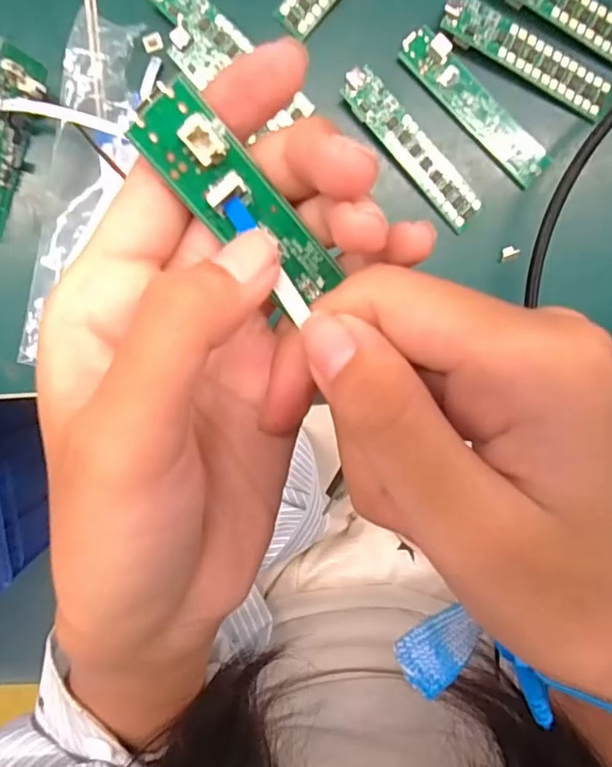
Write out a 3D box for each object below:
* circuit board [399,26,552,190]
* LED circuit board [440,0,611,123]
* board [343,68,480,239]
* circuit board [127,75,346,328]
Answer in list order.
[{"bbox_3d":[0.077,-0.125,0.243,0.085,0.010,0.018,43,96,-6],"label":"circuit board"},{"bbox_3d":[0.098,-0.146,0.240,0.082,0.005,0.018,27,98,-8],"label":"LED circuit board"},{"bbox_3d":[0.049,-0.107,0.246,0.019,0.004,0.083,-44,101,1],"label":"board"},{"bbox_3d":[-0.015,-0.039,0.119,0.017,0.007,0.055,-39,111,11],"label":"circuit board"}]

